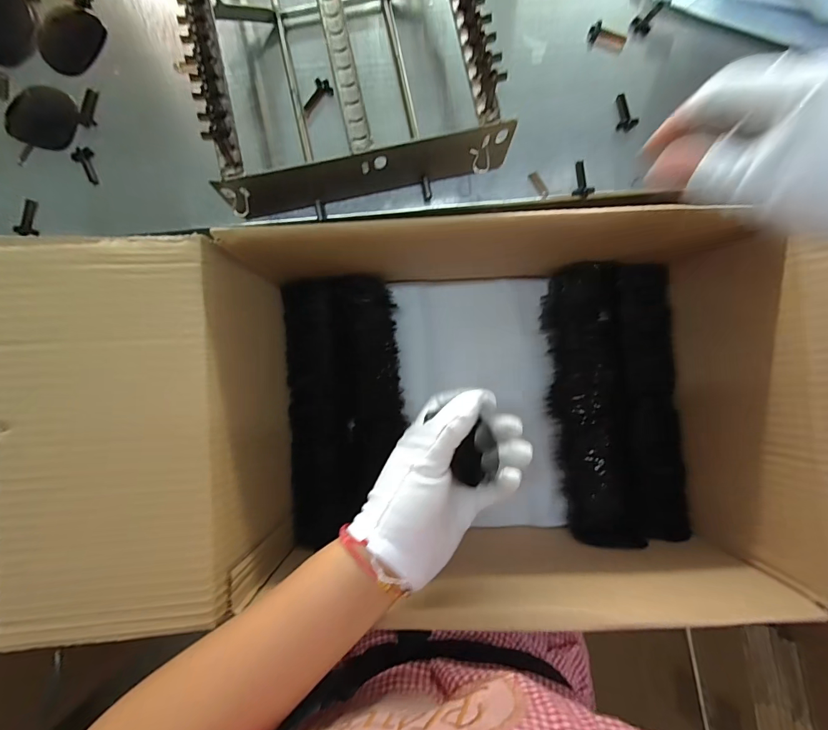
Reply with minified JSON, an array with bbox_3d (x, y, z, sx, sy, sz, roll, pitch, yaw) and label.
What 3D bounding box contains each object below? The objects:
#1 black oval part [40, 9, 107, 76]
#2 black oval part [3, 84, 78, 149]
[{"bbox_3d":[-0.283,-0.266,0.335,0.049,0.007,0.052,21,88,1],"label":"black oval part"},{"bbox_3d":[-0.296,-0.198,0.327,0.047,0.011,0.049,33,88,1],"label":"black oval part"}]

